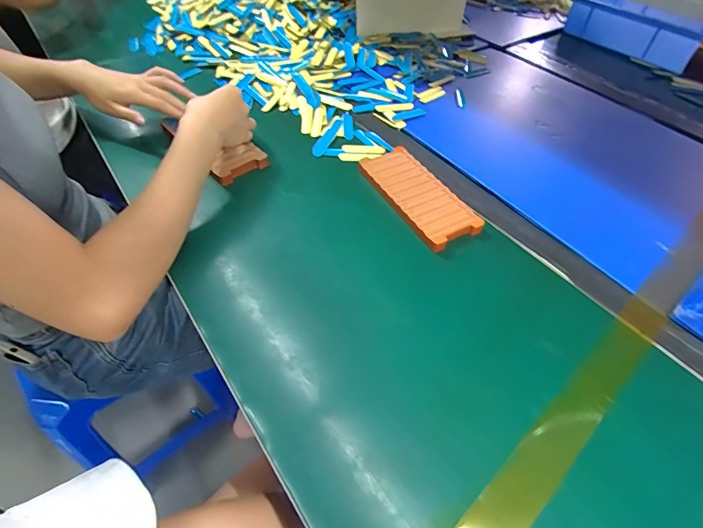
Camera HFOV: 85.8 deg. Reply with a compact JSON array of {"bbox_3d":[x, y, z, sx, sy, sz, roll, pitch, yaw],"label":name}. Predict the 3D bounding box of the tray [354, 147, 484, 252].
[{"bbox_3d":[0.082,-0.089,0.483,0.078,0.017,0.176,-22,55,-20],"label":"tray"}]

